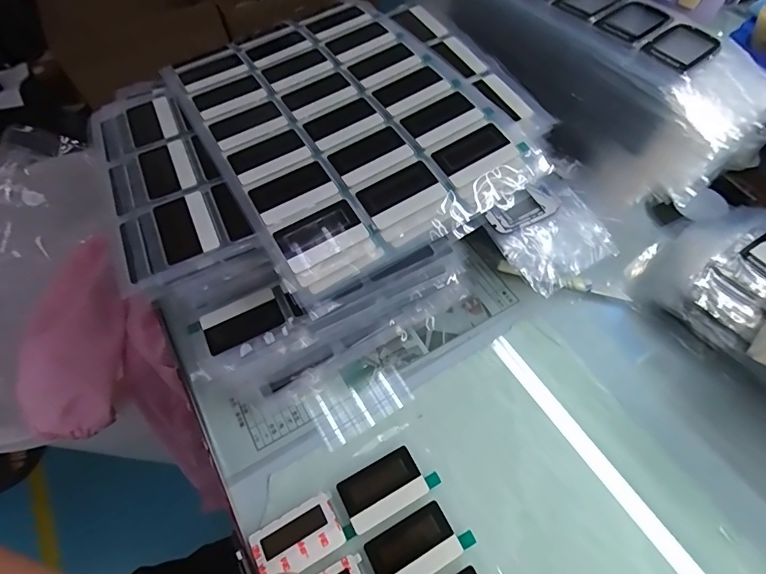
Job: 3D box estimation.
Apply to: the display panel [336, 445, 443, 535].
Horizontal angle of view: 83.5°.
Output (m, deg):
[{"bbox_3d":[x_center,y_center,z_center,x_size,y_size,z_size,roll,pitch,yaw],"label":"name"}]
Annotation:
[{"bbox_3d":[0.003,0.132,0.286,0.062,0.004,0.034,-26,60,-12],"label":"display panel"}]

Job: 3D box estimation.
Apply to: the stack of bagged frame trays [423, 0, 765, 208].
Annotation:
[{"bbox_3d":[0.163,-0.198,0.381,0.095,0.108,0.314,-28,61,-13],"label":"stack of bagged frame trays"}]

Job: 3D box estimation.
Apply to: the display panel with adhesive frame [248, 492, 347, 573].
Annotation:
[{"bbox_3d":[-0.054,0.160,0.272,0.053,0.004,0.034,-27,61,-13],"label":"display panel with adhesive frame"}]

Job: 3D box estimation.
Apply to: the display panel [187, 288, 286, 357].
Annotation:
[{"bbox_3d":[-0.103,0.027,0.306,0.061,0.009,0.034,-26,60,-12],"label":"display panel"}]

